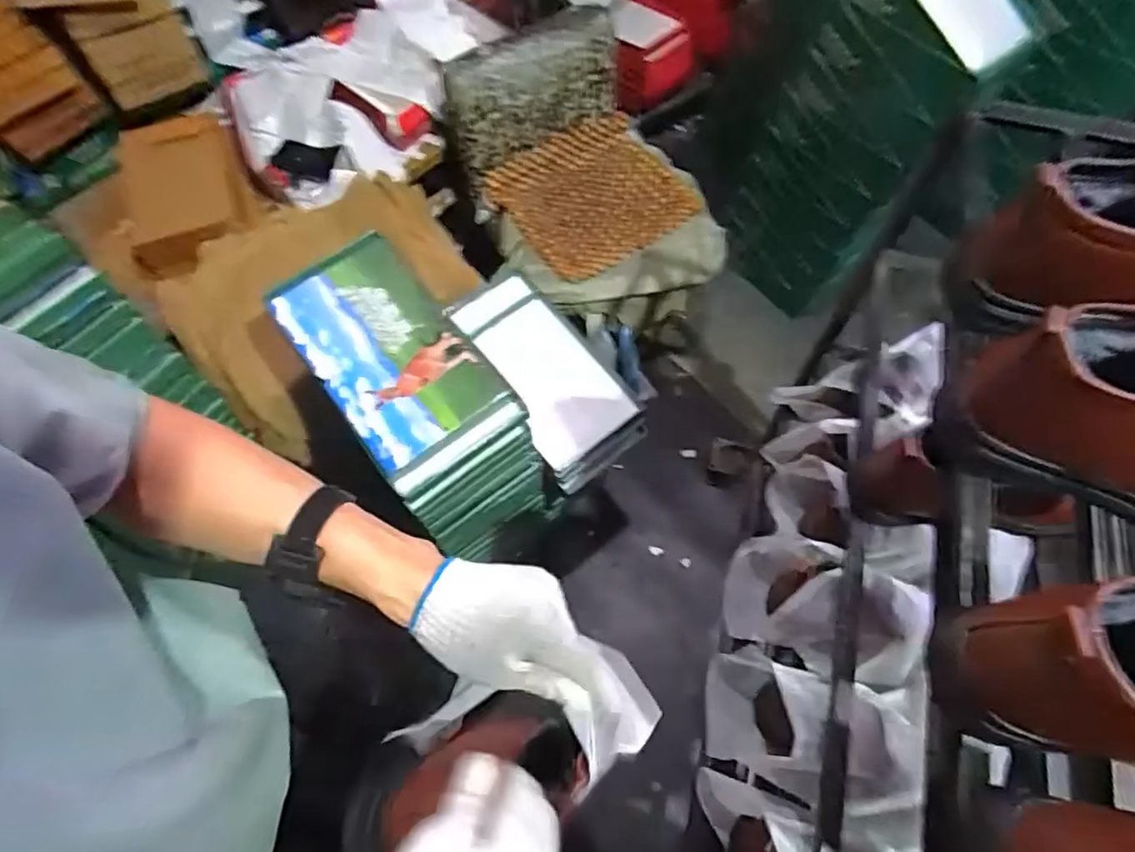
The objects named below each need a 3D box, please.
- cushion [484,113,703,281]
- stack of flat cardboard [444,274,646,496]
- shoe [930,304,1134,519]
[{"bbox_3d":[0.066,-0.571,1.526,0.417,0.068,0.376,-36,80,-11],"label":"cushion"},{"bbox_3d":[-0.053,-0.091,1.217,0.213,0.137,0.418,-34,68,-13],"label":"stack of flat cardboard"},{"bbox_3d":[0.426,-0.001,0.422,0.280,0.140,0.097,17,66,11],"label":"shoe"}]

